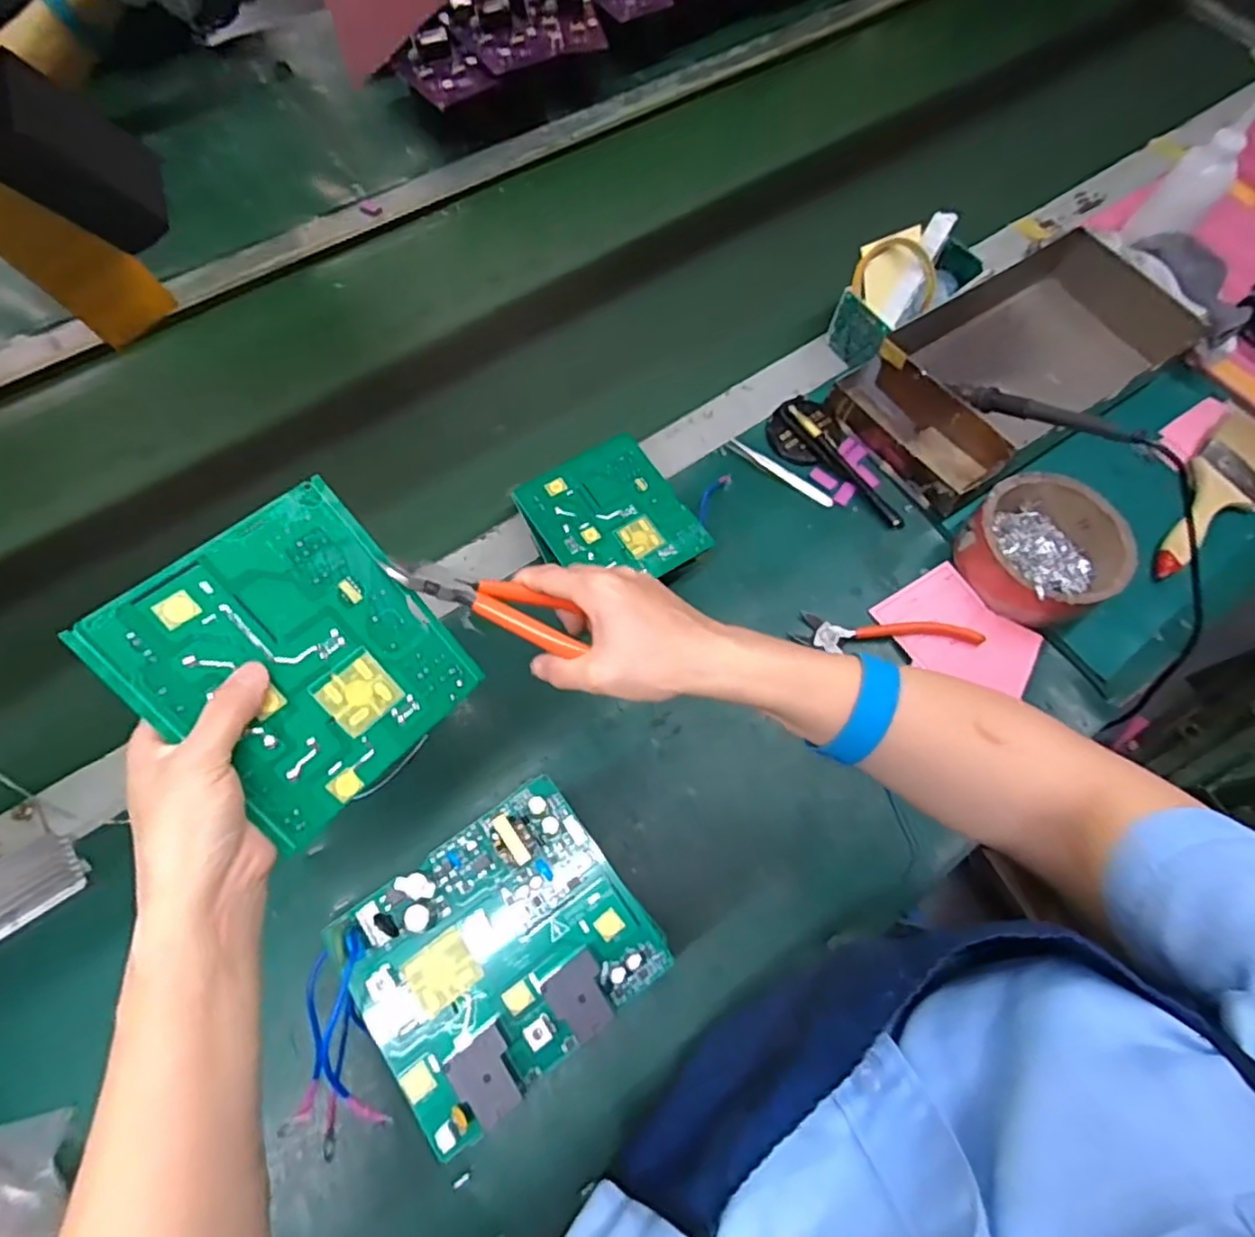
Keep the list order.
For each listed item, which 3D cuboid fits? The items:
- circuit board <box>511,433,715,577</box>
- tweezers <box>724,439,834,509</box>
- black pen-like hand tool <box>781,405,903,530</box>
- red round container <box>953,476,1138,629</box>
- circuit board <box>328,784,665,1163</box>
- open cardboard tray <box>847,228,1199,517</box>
[{"bbox_3d":[-0.014,-0.083,0.555,0.118,0.011,0.128,-30,72,-13],"label":"circuit board"},{"bbox_3d":[0.142,-0.137,0.627,0.110,0.004,0.014,35,71,12],"label":"tweezers"},{"bbox_3d":[0.201,-0.145,0.628,0.018,0.014,0.153,-36,73,-15],"label":"black pen-like hand tool"},{"bbox_3d":[0.351,-0.058,0.573,0.116,0.055,0.117,0,68,-1],"label":"red round container"},{"bbox_3d":[-0.061,0.157,0.320,0.129,0.029,0.112,-34,71,-17],"label":"circuit board"},{"bbox_3d":[0.374,-0.246,0.646,0.328,0.065,0.165,-34,72,-14],"label":"open cardboard tray"}]

